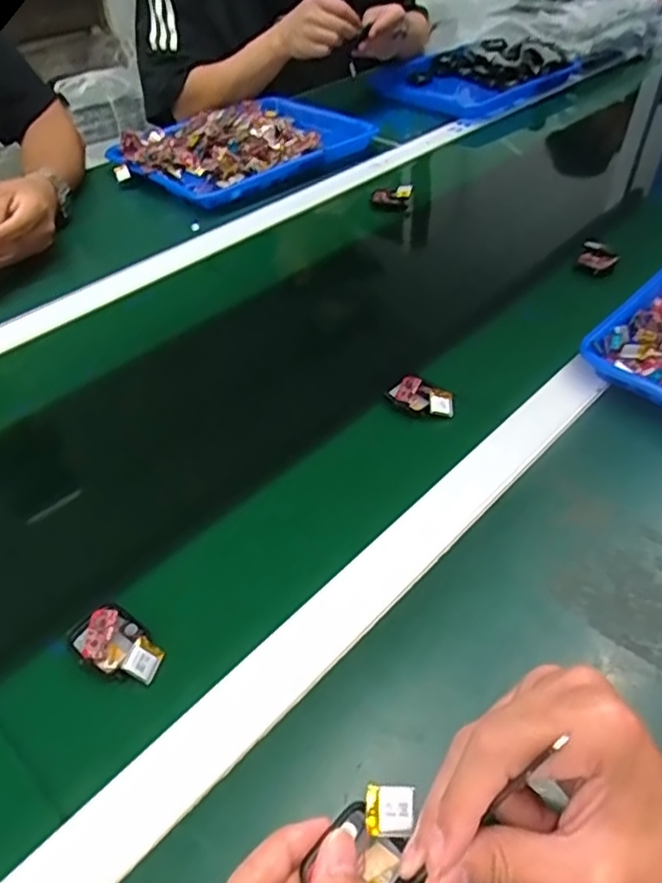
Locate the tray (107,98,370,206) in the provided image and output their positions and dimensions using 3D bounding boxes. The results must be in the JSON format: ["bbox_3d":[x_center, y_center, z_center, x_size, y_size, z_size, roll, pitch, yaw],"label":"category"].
[{"bbox_3d":[-0.118,-0.431,0.938,0.241,0.048,0.340,30,52,29],"label":"tray"}]

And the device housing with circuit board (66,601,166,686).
[{"bbox_3d":[-0.128,0.124,0.396,0.059,0.012,0.036,28,51,26],"label":"device housing with circuit board"}]

